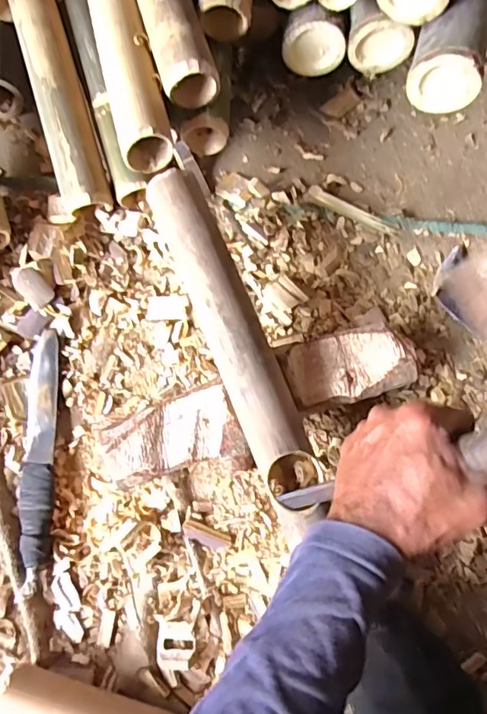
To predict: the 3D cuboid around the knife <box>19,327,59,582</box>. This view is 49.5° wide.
[{"bbox_3d":[-0.225,0.095,0.576,0.039,0.019,0.263,-6,72,2],"label":"knife"}]

